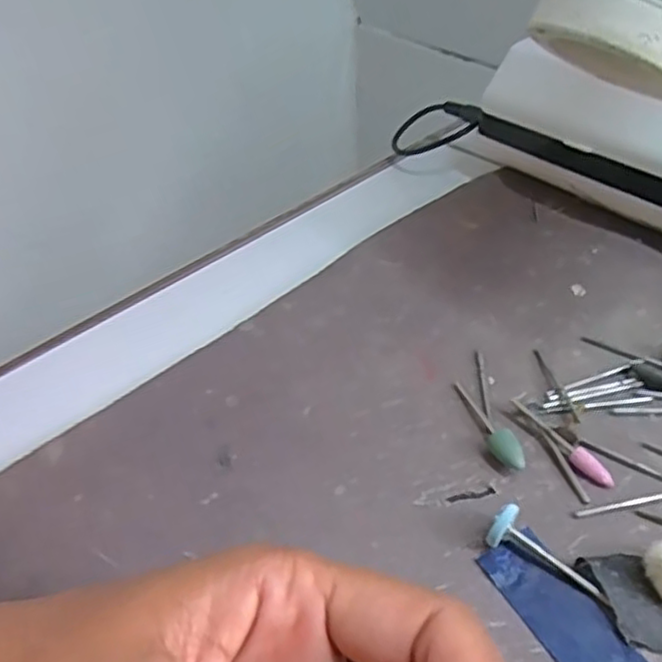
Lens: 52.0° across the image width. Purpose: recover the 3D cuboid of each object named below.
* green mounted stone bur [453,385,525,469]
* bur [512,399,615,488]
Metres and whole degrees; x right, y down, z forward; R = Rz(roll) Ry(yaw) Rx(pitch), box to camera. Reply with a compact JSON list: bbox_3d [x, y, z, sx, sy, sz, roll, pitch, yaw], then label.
[{"bbox_3d":[0.056,0.034,0.248,0.008,0.009,0.045,-16,31,-10],"label":"green mounted stone bur"},{"bbox_3d":[0.080,0.039,0.238,0.007,0.007,0.043,-27,46,-21],"label":"bur"}]

